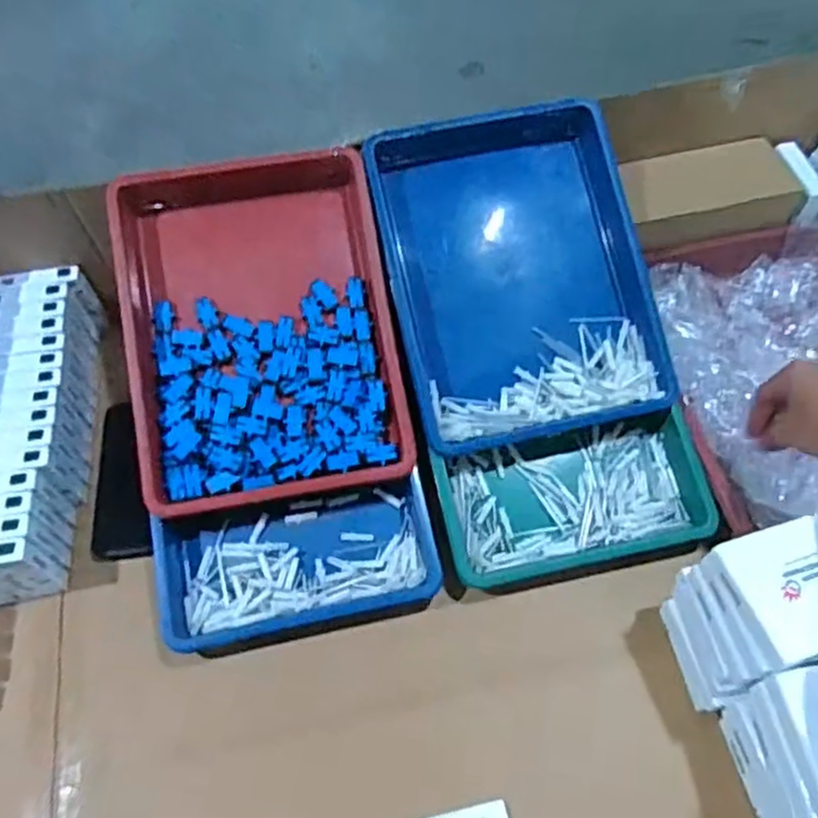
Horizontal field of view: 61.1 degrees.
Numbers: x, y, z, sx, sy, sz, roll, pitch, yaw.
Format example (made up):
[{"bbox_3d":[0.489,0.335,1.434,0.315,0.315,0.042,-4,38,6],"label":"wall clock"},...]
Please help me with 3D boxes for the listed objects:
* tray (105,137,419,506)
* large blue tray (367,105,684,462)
[{"bbox_3d":[-0.137,-0.080,0.634,0.235,0.049,0.323,-9,78,-6],"label":"tray"},{"bbox_3d":[0.102,-0.136,0.665,0.242,0.059,0.324,-12,79,-6],"label":"large blue tray"}]

